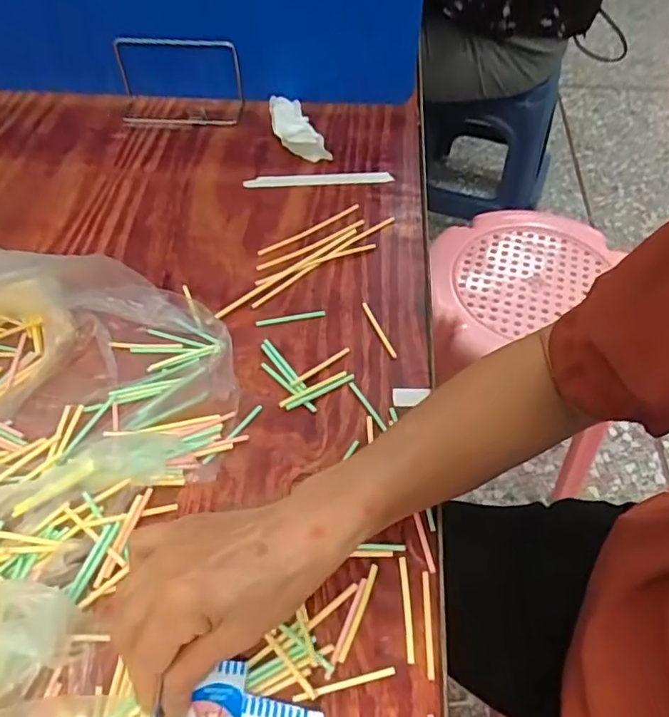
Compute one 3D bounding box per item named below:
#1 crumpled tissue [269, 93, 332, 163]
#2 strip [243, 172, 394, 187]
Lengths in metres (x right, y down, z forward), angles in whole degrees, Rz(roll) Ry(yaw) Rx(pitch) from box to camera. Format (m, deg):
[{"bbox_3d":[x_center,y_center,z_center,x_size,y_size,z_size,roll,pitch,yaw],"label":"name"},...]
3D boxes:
[{"bbox_3d":[-0.045,-0.269,0.663,0.042,0.028,0.115,-19,56,-14],"label":"crumpled tissue"},{"bbox_3d":[-0.017,-0.200,0.625,0.162,0.008,0.014,-3,54,-3],"label":"strip"}]

